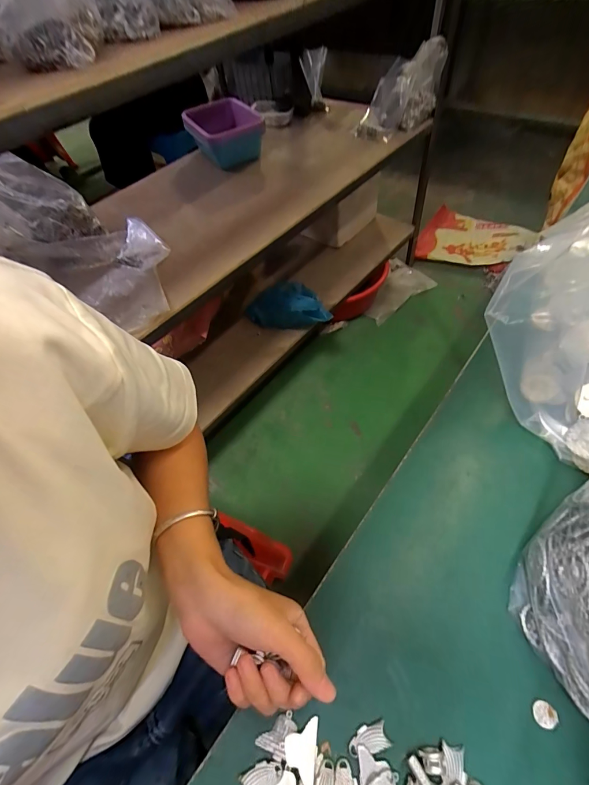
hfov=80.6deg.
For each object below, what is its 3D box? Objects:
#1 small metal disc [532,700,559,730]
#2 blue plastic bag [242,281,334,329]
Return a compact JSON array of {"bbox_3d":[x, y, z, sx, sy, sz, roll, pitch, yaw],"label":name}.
[{"bbox_3d":[0.183,0.235,0.253,0.015,0.004,0.015,-4,55,6],"label":"small metal disc"},{"bbox_3d":[-0.018,-0.307,1.233,0.315,0.150,0.154,19,60,20],"label":"blue plastic bag"}]

